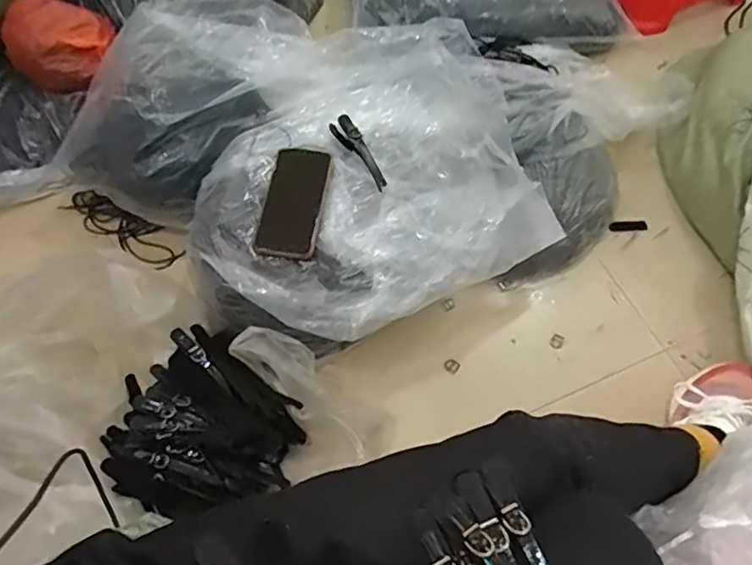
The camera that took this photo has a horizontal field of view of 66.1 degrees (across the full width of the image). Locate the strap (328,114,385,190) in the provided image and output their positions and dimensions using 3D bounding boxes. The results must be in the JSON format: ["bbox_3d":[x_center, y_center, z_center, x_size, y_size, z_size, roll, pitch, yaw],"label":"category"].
[{"bbox_3d":[-0.021,-0.181,0.800,0.035,0.014,0.142,-29,65,-12],"label":"strap"}]

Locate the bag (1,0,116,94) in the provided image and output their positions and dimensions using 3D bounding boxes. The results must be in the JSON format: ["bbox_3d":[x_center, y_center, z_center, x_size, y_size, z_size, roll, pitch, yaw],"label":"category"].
[{"bbox_3d":[-0.506,-0.390,0.920,0.164,0.106,0.112,-31,66,-13],"label":"bag"}]

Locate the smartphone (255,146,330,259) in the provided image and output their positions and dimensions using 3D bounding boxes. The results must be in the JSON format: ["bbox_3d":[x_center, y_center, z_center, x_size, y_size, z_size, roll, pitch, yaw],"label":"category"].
[{"bbox_3d":[-0.105,-0.107,0.749,0.073,0.010,0.169,5,63,5],"label":"smartphone"}]

